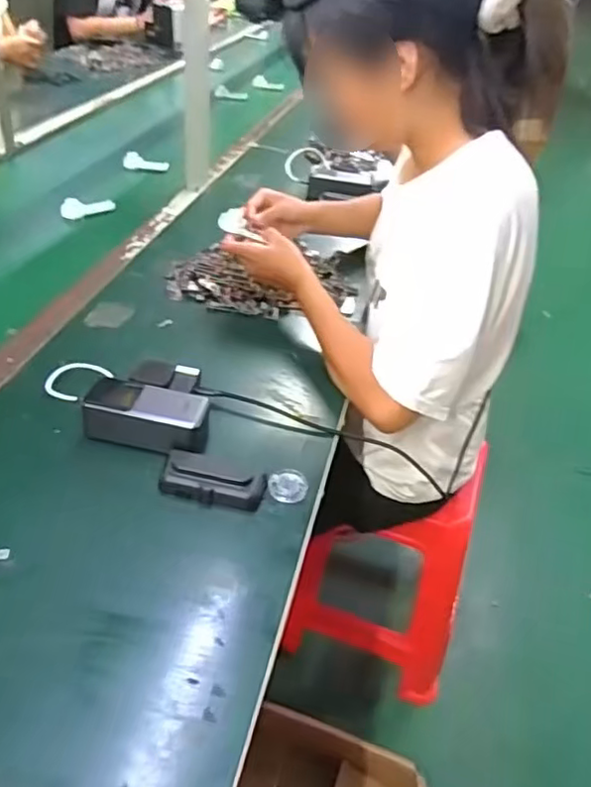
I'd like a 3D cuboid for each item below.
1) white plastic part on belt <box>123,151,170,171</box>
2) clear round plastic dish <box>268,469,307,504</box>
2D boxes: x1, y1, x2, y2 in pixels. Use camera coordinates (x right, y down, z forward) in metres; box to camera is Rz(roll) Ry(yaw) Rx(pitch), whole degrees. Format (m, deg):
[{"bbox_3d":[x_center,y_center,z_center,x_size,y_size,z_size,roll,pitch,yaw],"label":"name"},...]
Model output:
[{"bbox_3d":[-0.314,-0.485,1.307,0.093,0.029,0.030,2,36,-27],"label":"white plastic part on belt"},{"bbox_3d":[-0.007,0.097,0.654,0.041,0.011,0.039,5,38,-4],"label":"clear round plastic dish"}]

